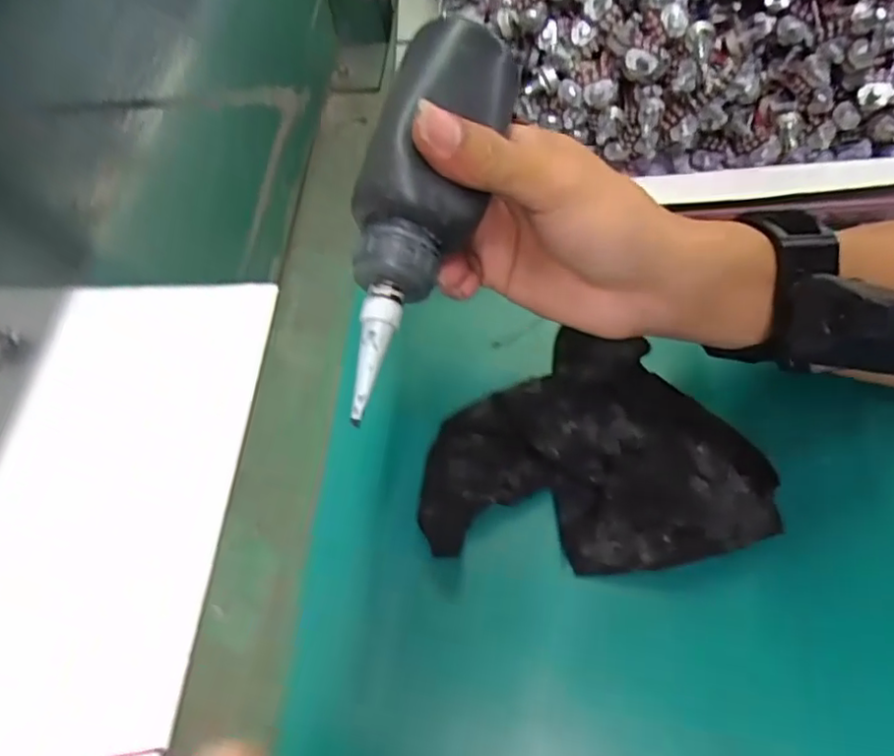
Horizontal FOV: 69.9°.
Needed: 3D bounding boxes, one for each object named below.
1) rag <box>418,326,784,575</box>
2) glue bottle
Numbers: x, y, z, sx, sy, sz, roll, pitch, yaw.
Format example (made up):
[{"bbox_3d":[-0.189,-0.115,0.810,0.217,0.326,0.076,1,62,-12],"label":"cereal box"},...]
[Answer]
[{"bbox_3d":[0.071,0.028,0.307,0.162,0.051,0.115,2,61,6],"label":"rag"},{"bbox_3d":[-0.013,-0.058,0.227,0.041,0.031,0.141,15,80,11],"label":"glue bottle"}]

